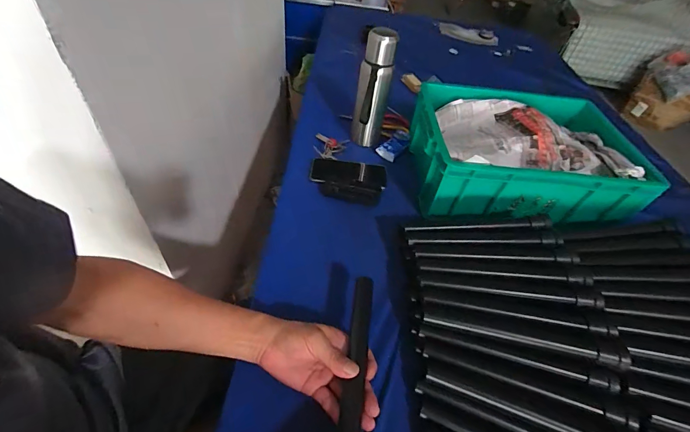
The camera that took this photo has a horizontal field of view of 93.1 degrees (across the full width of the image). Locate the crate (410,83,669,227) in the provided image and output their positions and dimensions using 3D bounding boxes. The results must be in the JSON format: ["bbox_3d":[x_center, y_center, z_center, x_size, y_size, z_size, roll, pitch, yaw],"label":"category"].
[{"bbox_3d":[0.376,-0.142,0.692,0.433,0.122,0.313,3,47,-2],"label":"crate"}]

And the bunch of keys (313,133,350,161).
[{"bbox_3d":[-0.033,-0.164,0.761,0.075,0.021,0.080,6,47,2],"label":"bunch of keys"}]

